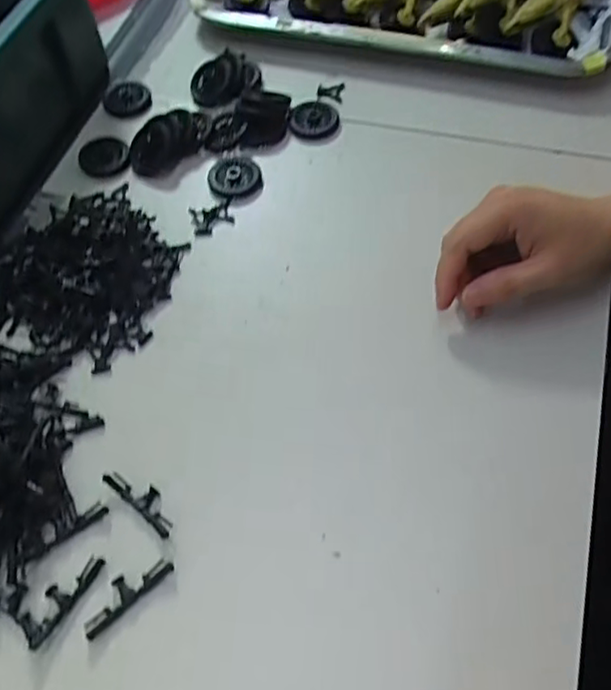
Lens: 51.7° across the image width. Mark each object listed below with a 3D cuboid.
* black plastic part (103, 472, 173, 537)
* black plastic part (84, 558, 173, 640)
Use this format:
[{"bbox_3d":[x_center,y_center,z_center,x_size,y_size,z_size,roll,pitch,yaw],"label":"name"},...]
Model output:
[{"bbox_3d":[-0.085,0.081,0.333,0.047,0.005,0.015,35,67,22],"label":"black plastic part"},{"bbox_3d":[-0.089,0.121,0.311,0.049,0.004,0.016,-38,64,-18],"label":"black plastic part"}]

